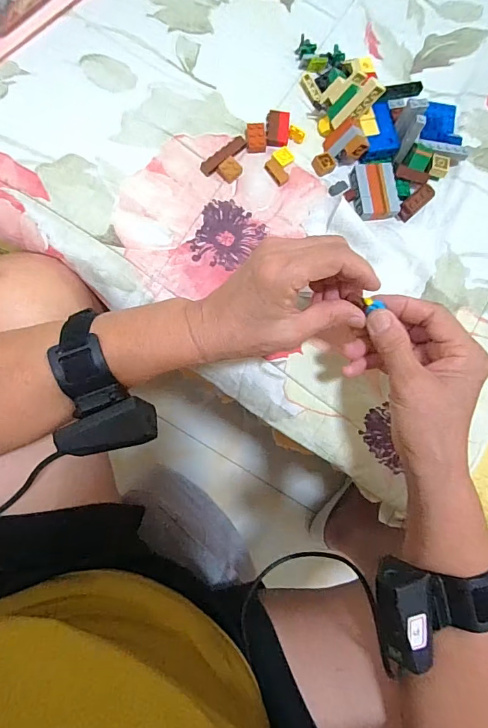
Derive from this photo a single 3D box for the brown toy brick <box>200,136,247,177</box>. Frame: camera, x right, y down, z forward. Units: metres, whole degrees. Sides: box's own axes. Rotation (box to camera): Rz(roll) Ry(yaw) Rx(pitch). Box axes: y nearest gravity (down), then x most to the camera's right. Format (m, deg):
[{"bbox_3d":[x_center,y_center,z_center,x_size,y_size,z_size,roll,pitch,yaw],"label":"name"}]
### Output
[{"bbox_3d":[-0.018,-0.191,0.383,0.049,0.007,0.013,-39,89,-5],"label":"brown toy brick"}]

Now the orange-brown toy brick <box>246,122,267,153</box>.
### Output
[{"bbox_3d":[0.012,-0.211,0.389,0.018,0.004,0.028,-2,86,-4],"label":"orange-brown toy brick"}]

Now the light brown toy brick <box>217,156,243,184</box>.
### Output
[{"bbox_3d":[-0.013,-0.178,0.384,0.018,0.007,0.019,44,85,0],"label":"light brown toy brick"}]

